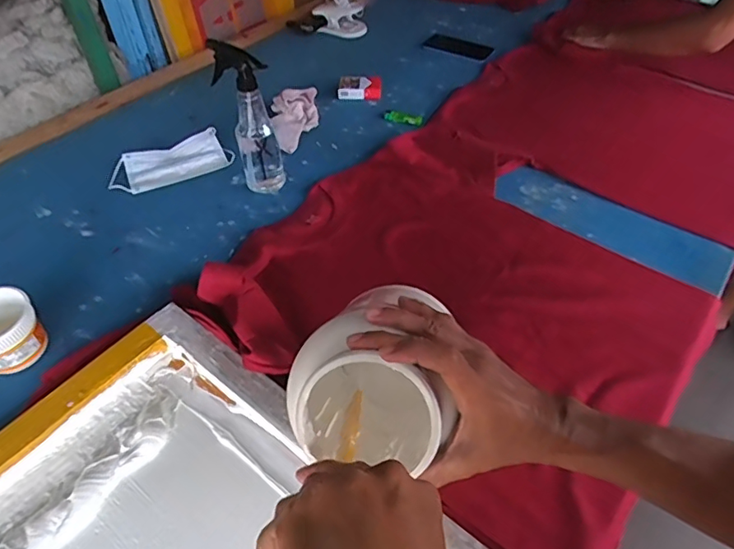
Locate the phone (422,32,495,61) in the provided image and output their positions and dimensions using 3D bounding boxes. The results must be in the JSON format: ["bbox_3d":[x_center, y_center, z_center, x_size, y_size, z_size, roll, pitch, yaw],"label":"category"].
[{"bbox_3d":[0.226,-0.558,1.268,0.169,0.011,0.084,28,55,24],"label":"phone"}]

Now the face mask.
[{"bbox_3d":[-0.361,-0.212,0.951,0.211,0.027,0.103,-23,52,-18],"label":"face mask"}]

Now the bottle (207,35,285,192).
[{"bbox_3d":[-0.192,-0.263,0.852,0.082,0.235,0.094,-10,49,-7],"label":"bottle"}]

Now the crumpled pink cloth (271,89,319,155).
[{"bbox_3d":[-0.145,-0.307,1.025,0.099,0.045,0.157,-6,49,-4],"label":"crumpled pink cloth"}]

